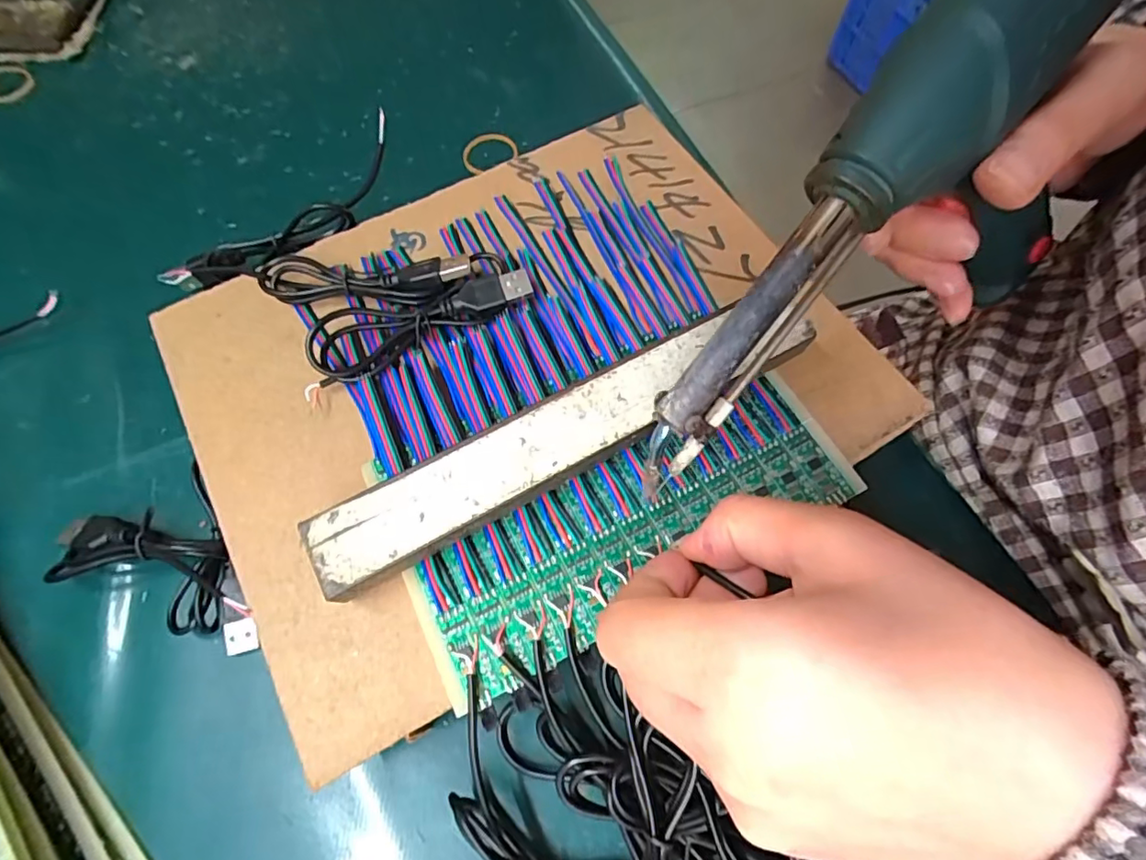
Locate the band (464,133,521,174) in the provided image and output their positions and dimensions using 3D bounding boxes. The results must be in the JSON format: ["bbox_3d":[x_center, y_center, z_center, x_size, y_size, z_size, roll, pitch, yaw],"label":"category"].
[{"bbox_3d":[-0.050,-0.165,0.327,0.034,0.004,0.029,-32,70,-13],"label":"band"}]

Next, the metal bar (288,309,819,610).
[{"bbox_3d":[-0.001,0.003,0.204,0.187,0.023,0.031,-27,69,-11],"label":"metal bar"}]

